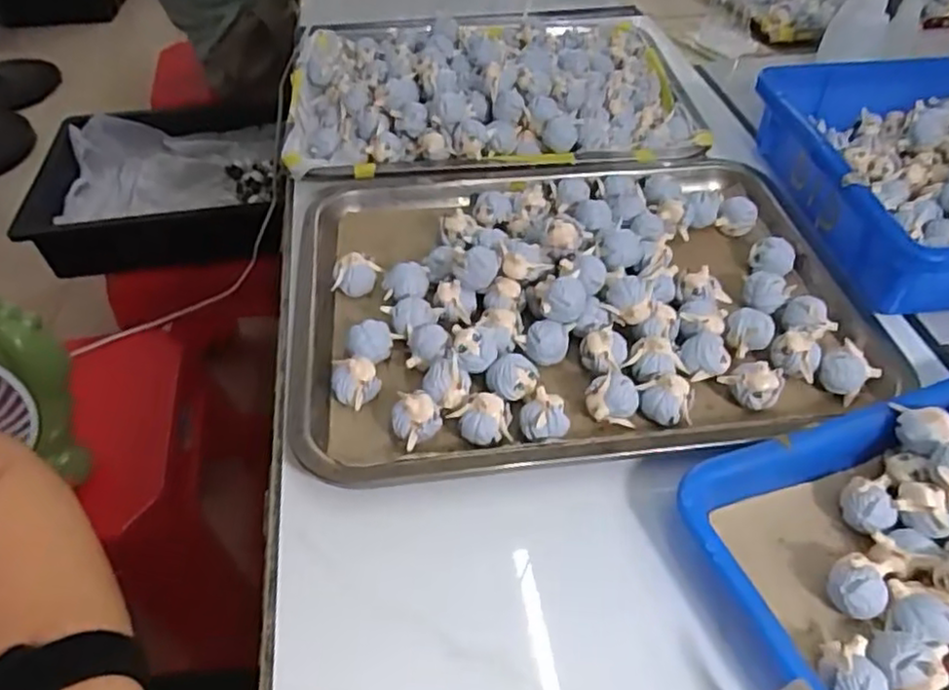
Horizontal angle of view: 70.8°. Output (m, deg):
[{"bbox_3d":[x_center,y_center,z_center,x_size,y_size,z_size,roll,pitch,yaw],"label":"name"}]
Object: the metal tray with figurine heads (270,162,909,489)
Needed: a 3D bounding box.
[{"bbox_3d":[0.062,-0.048,0.415,0.337,0.032,0.262,-5,48,-4],"label":"metal tray with figurine heads"}]

